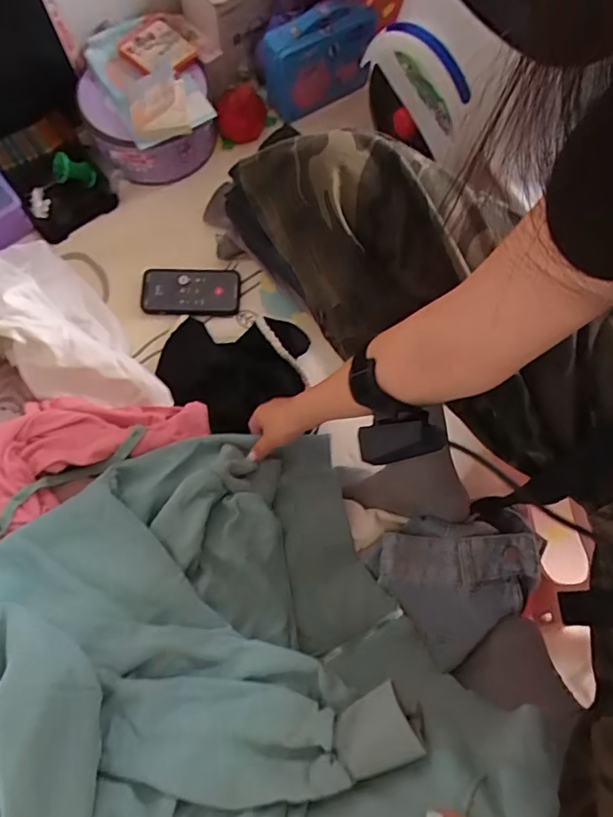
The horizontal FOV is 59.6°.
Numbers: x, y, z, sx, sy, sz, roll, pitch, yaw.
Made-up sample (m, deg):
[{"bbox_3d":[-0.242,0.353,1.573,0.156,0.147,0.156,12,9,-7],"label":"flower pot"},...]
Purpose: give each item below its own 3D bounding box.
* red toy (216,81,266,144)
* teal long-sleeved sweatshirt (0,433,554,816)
[{"bbox_3d":[-0.106,-0.484,0.884,0.077,0.073,0.075,-6,73,-3],"label":"red toy"},{"bbox_3d":[-0.151,0.242,0.489,0.522,0.243,0.426,-26,75,-9],"label":"teal long-sleeved sweatshirt"}]

